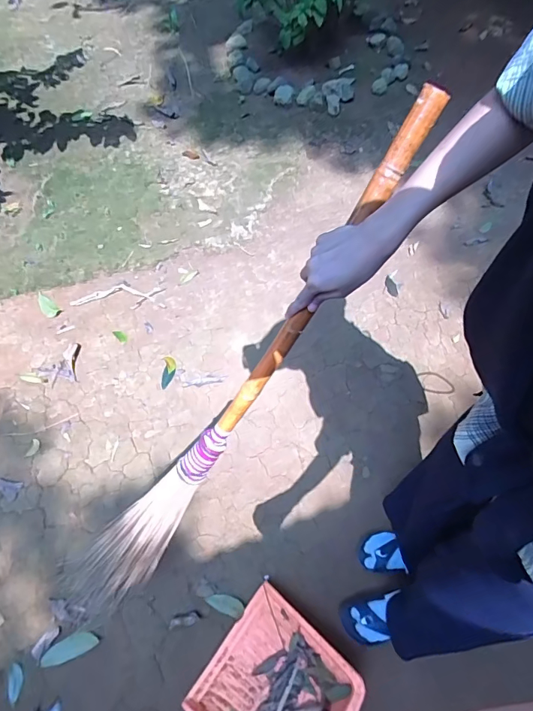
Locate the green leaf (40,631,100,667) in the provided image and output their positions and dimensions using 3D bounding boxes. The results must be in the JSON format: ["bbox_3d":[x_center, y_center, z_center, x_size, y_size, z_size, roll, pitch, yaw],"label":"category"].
[{"bbox_3d":[-0.475,0.703,1.039,0.134,0.004,0.050,-17,60,-7],"label":"green leaf"}]

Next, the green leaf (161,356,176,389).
[{"bbox_3d":[-0.321,0.052,1.417,0.047,0.009,0.118,-7,60,-1],"label":"green leaf"}]

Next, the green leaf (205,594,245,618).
[{"bbox_3d":[-0.103,0.621,1.081,0.101,0.005,0.041,15,62,11],"label":"green leaf"}]

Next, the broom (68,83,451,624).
[{"bbox_3d":[-0.099,0.139,0.688,0.090,1.091,0.092,-5,47,-51],"label":"broom"}]

